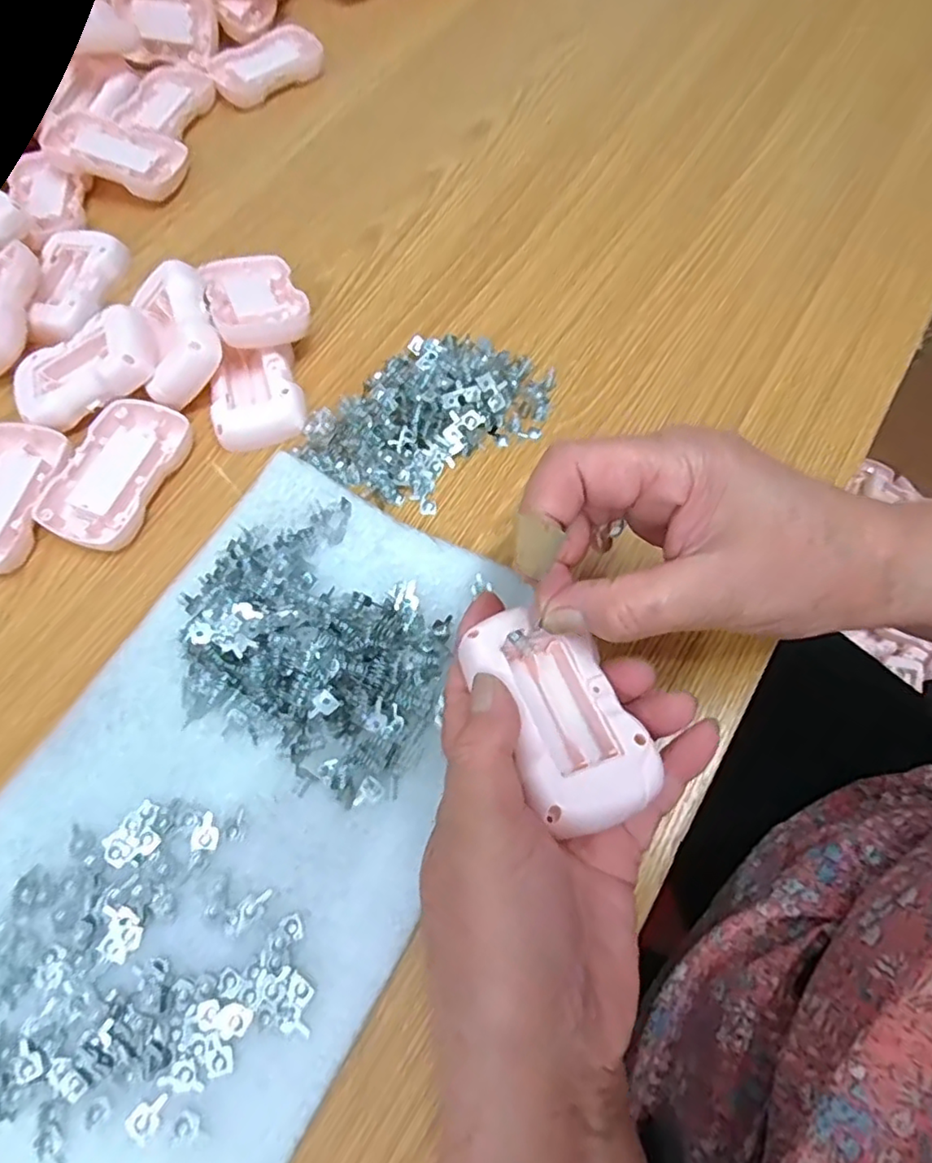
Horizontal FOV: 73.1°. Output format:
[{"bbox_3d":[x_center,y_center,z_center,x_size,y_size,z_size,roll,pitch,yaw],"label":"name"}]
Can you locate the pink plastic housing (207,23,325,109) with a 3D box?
[{"bbox_3d":[-0.161,-0.418,0.508,0.091,0.016,0.048,-41,71,-14],"label":"pink plastic housing"}]

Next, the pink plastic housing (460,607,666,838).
[{"bbox_3d":[0.035,0.047,0.233,0.045,0.024,0.080,-21,68,-8],"label":"pink plastic housing"}]

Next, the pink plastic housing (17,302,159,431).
[{"bbox_3d":[-0.222,-0.122,0.365,0.083,0.020,0.050,-30,67,7],"label":"pink plastic housing"}]

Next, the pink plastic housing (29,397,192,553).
[{"bbox_3d":[-0.193,-0.060,0.350,0.053,0.014,0.087,17,68,10],"label":"pink plastic housing"}]

